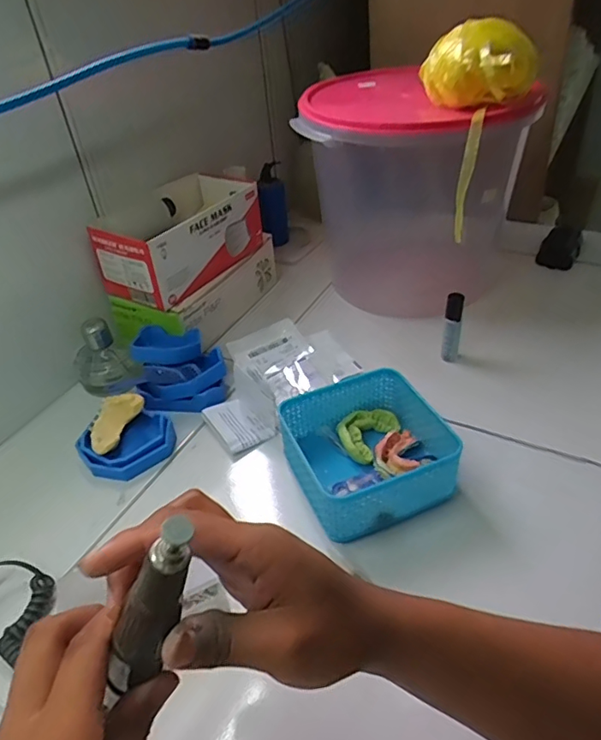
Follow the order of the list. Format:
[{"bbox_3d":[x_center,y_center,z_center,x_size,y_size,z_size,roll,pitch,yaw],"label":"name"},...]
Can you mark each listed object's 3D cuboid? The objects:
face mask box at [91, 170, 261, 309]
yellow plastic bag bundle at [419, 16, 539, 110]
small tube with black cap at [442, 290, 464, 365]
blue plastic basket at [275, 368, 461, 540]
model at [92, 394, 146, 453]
[{"bbox_3d":[-0.144,-0.171,0.679,0.115,0.083,0.213,17,44,26],"label":"face mask box"},{"bbox_3d":[0.181,-0.311,0.546,0.112,0.077,0.091,4,40,13],"label":"yellow plastic bag bundle"},{"bbox_3d":[0.175,-0.048,0.615,0.019,0.088,0.015,4,40,13],"label":"small tube with black cap"},{"bbox_3d":[0.060,0.075,0.499,0.136,0.062,0.136,-18,40,-14],"label":"blue plastic basket"},{"bbox_3d":[-0.195,0.052,0.558,0.047,0.022,0.068,21,70,43],"label":"model"}]

